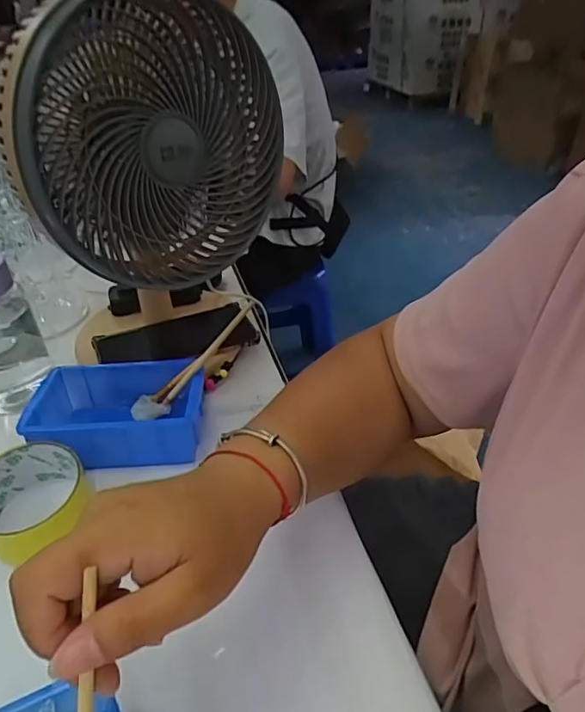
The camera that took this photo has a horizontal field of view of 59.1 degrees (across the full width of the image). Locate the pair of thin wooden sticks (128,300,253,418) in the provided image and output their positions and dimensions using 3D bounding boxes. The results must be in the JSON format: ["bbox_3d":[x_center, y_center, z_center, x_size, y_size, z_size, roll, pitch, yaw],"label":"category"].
[{"bbox_3d":[-0.090,0.004,0.470,0.148,0.021,0.031,-43,39,11],"label":"pair of thin wooden sticks"}]

